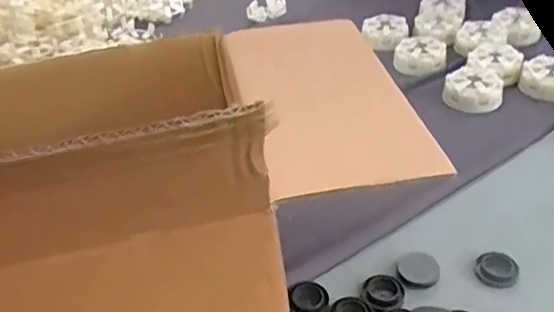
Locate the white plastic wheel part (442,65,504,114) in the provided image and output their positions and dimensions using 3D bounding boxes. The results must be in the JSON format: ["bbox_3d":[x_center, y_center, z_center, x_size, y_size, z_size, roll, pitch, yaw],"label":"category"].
[{"bbox_3d":[0.220,-0.075,0.641,0.061,0.029,0.064,15,41,23],"label":"white plastic wheel part"}]

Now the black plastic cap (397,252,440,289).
[{"bbox_3d":[0.111,0.089,0.452,0.031,0.005,0.032,-3,37,2],"label":"black plastic cap"}]

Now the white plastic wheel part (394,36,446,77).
[{"bbox_3d":[0.173,-0.121,0.699,0.060,0.026,0.061,5,38,12],"label":"white plastic wheel part"}]

